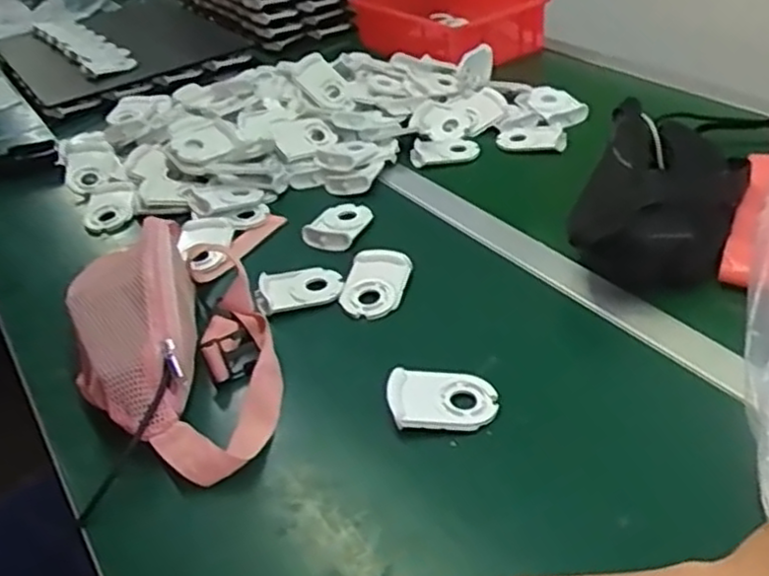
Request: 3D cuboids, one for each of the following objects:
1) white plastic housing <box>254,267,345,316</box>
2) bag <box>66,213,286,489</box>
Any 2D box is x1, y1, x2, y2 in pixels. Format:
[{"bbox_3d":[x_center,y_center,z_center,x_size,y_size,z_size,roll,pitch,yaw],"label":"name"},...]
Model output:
[{"bbox_3d":[-0.084,-0.002,0.718,0.084,0.015,0.054,-16,37,-12],"label":"white plastic housing"},{"bbox_3d":[-0.180,0.012,0.655,0.173,0.086,0.367,-12,36,-6],"label":"bag"}]

